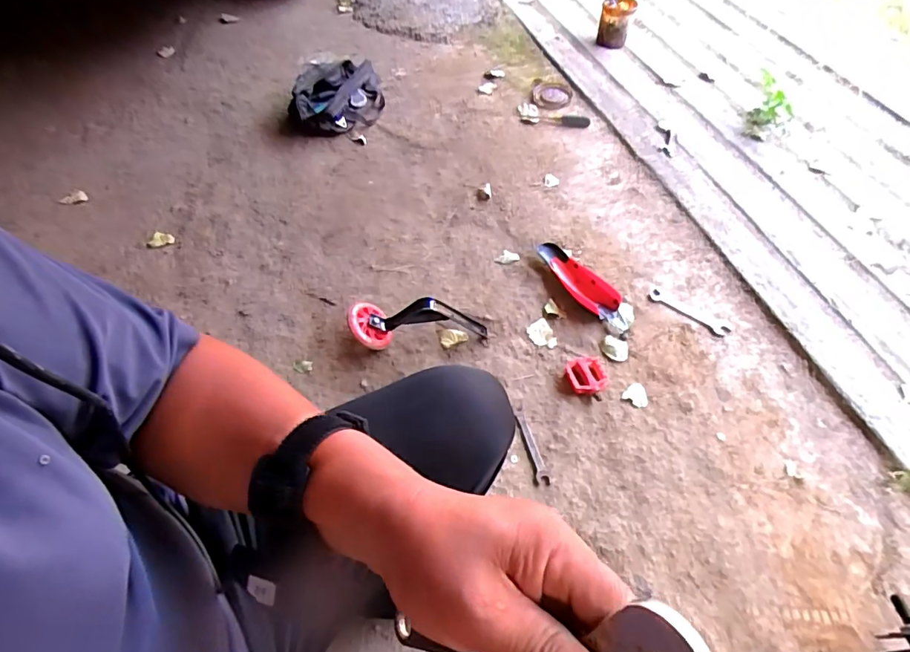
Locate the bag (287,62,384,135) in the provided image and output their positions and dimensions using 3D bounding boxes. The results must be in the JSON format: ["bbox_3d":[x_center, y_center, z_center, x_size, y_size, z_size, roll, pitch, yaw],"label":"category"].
[{"bbox_3d":[-0.382,-0.755,1.572,0.287,0.122,0.337,-10,55,-5],"label":"bag"}]

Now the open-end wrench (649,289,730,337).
[{"bbox_3d":[0.525,-0.029,1.105,0.179,0.010,0.034,35,63,23],"label":"open-end wrench"}]

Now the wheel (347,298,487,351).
[{"bbox_3d":[-0.077,0.004,1.021,0.275,0.094,0.101,3,55,4],"label":"wheel"}]

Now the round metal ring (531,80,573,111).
[{"bbox_3d":[0.323,-0.772,1.632,0.128,0.016,0.159,2,55,4],"label":"round metal ring"}]

